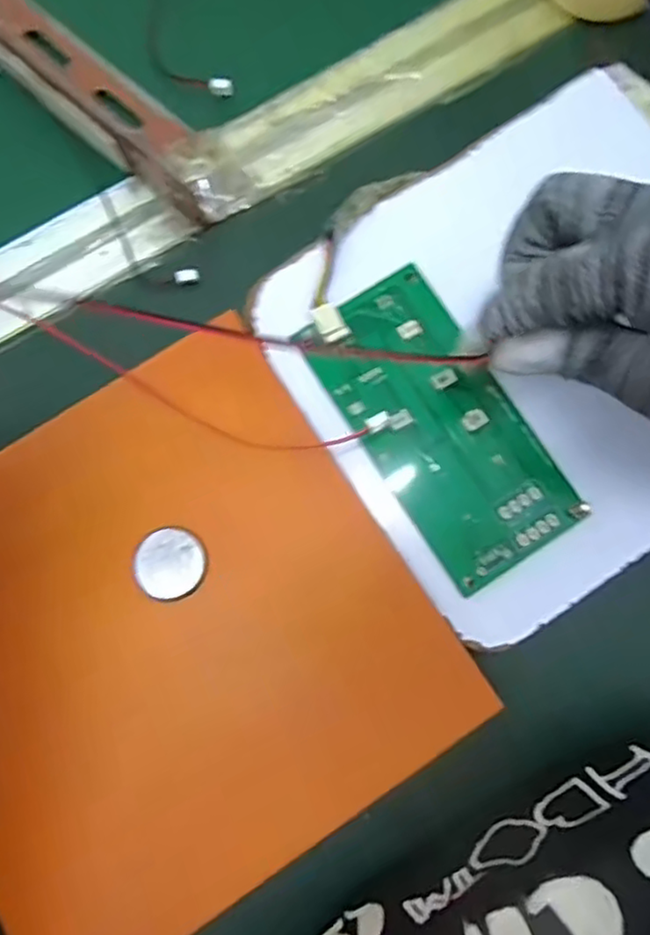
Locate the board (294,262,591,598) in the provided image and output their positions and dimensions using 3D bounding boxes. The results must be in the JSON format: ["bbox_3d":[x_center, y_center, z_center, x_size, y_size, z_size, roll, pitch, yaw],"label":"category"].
[{"bbox_3d":[0.049,-0.020,0.287,0.064,0.008,0.133,-32,81,-6],"label":"board"}]

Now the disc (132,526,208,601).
[{"bbox_3d":[-0.063,0.039,0.273,0.027,0.004,0.028,0,79,0],"label":"disc"}]

